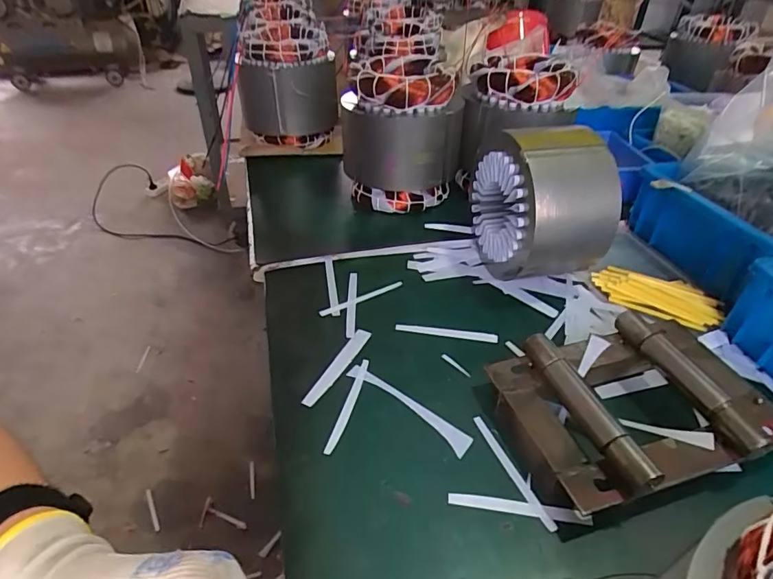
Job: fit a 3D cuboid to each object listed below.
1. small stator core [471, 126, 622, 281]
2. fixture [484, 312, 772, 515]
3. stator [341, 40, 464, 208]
[{"bbox_3d":[0.160,-0.087,0.496,0.110,0.148,0.125,-7,40,-7],"label":"small stator core"},{"bbox_3d":[0.197,0.083,0.369,0.199,0.049,0.136,-13,41,-14],"label":"fixture"},{"bbox_3d":[0.023,-0.205,0.615,0.141,0.167,0.150,5,40,7],"label":"stator"}]

